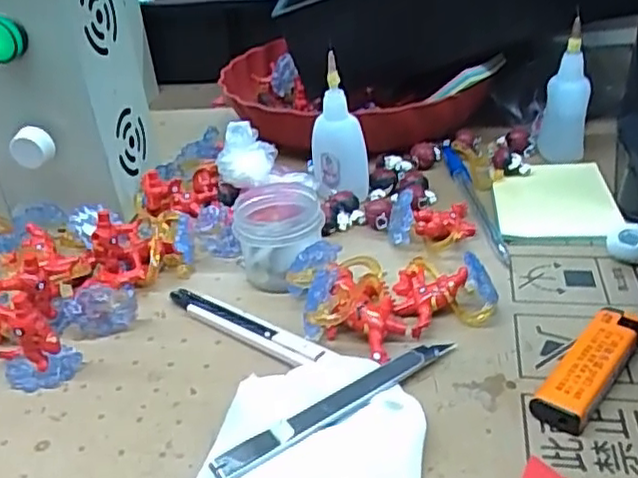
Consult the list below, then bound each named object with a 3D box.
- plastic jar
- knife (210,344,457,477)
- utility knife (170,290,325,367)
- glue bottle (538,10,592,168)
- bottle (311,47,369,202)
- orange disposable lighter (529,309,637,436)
[{"bbox_3d":[-0.023,-0.002,0.407,0.050,0.046,0.053,-5,30,3],"label":"plastic jar"},{"bbox_3d":[0.012,0.075,0.310,0.133,0.013,0.013,-24,34,-28],"label":"knife"},{"bbox_3d":[-0.043,0.047,0.373,0.119,0.012,0.014,22,40,39],"label":"utility knife"},{"bbox_3d":[0.182,-0.106,0.497,0.032,0.099,0.025,3,31,16],"label":"glue bottle"},{"bbox_3d":[0.013,-0.070,0.467,0.037,0.091,0.023,-7,30,-1],"label":"bottle"},{"bbox_3d":[0.128,0.059,0.317,0.023,0.014,0.083,19,39,37],"label":"orange disposable lighter"}]

